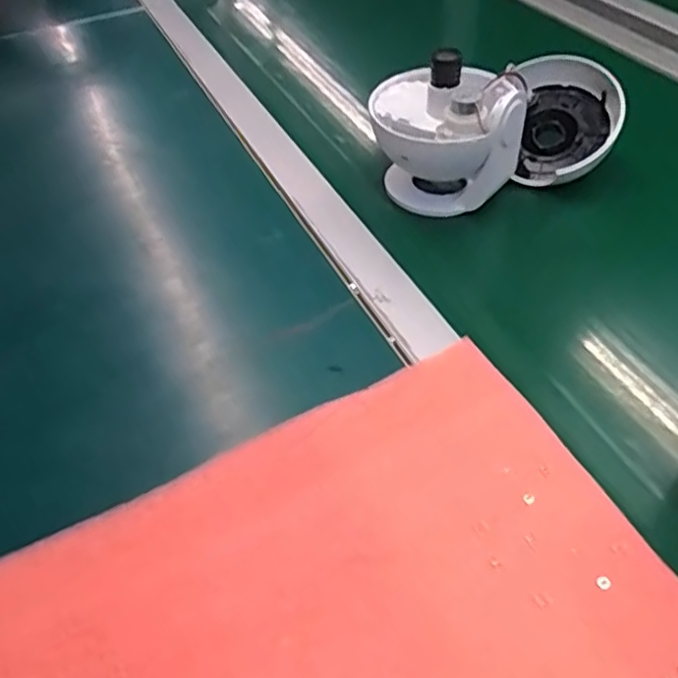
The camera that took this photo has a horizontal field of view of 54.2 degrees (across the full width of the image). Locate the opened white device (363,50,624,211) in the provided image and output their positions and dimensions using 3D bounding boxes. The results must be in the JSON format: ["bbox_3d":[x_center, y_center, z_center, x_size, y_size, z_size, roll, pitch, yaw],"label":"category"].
[{"bbox_3d":[0.131,-0.180,0.548,0.204,0.108,0.111,-11,46,-5],"label":"opened white device"}]

